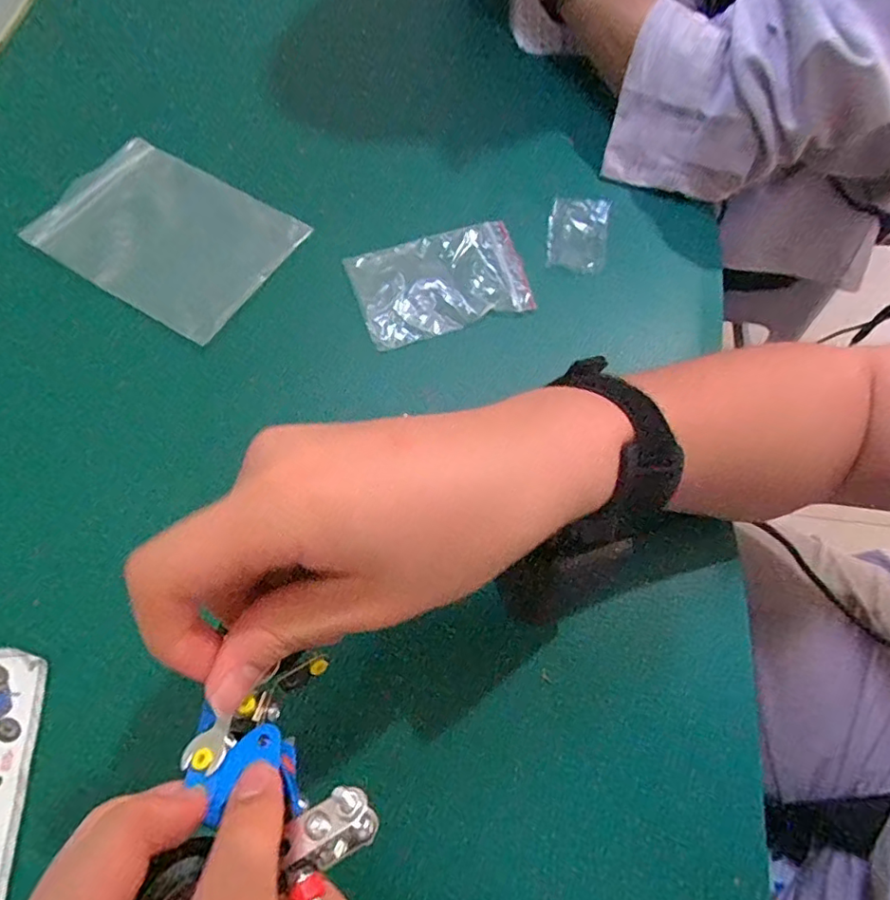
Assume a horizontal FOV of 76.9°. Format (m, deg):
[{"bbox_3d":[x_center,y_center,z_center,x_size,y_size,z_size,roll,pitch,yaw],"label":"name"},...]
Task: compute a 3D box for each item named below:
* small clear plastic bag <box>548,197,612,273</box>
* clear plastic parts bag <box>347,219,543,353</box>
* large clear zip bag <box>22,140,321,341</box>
[{"bbox_3d":[0.095,-0.156,0.399,0.040,0.010,0.064,10,68,3],"label":"small clear plastic bag"},{"bbox_3d":[-0.004,-0.116,0.382,0.113,0.010,0.076,-17,69,-8],"label":"clear plastic parts bag"},{"bbox_3d":[-0.200,-0.156,0.397,0.179,0.010,0.117,30,70,11],"label":"large clear zip bag"}]

